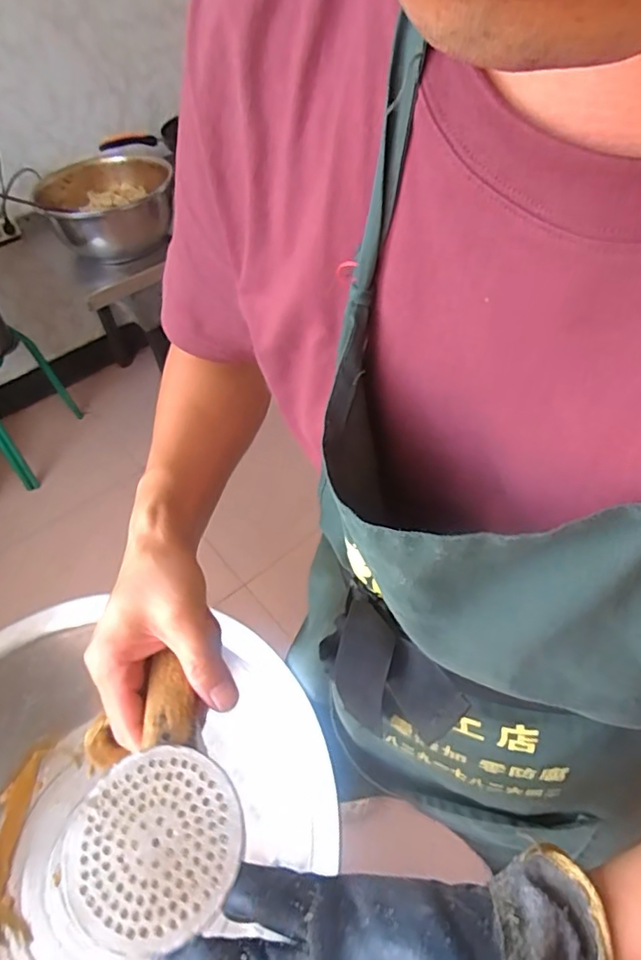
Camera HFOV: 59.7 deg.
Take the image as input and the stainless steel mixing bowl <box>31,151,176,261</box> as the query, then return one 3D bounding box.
[{"bbox_3d":[-0.614,-0.809,1.640,0.369,0.188,0.355,-14,51,-6],"label":"stainless steel mixing bowl"}]

